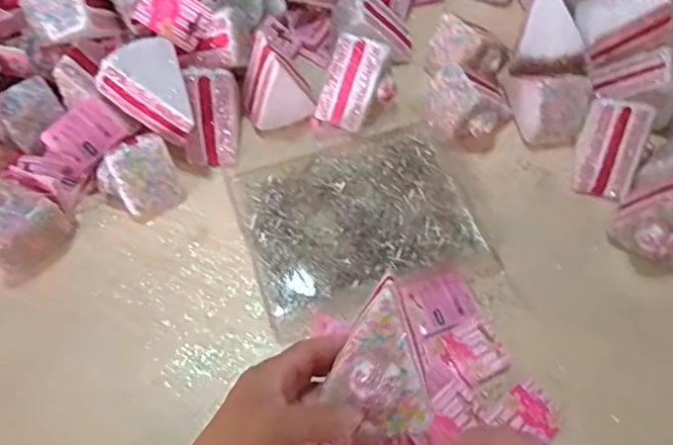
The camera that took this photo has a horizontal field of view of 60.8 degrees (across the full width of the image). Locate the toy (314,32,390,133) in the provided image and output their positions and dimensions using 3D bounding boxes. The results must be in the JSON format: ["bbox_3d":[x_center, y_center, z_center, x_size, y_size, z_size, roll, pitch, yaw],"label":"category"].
[{"bbox_3d":[0.018,-0.136,0.566,0.059,0.057,0.069,21,63,10],"label":"toy"}]

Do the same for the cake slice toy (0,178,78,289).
[{"bbox_3d":[-0.285,-0.003,0.495,0.078,0.059,0.073,33,66,15],"label":"cake slice toy"}]

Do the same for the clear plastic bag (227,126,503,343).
[{"bbox_3d":[0.018,-0.004,0.536,0.202,0.015,0.171,-19,64,-11],"label":"clear plastic bag"}]

